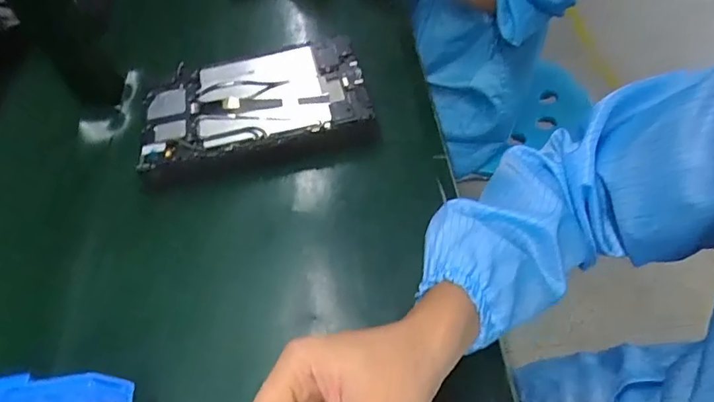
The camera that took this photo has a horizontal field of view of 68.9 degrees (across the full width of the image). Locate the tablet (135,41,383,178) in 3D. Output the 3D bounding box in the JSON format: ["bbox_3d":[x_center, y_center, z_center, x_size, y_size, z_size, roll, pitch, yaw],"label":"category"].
[{"bbox_3d":[-0.111,-0.104,0.558,0.237,0.019,0.158,-12,60,0],"label":"tablet"}]

